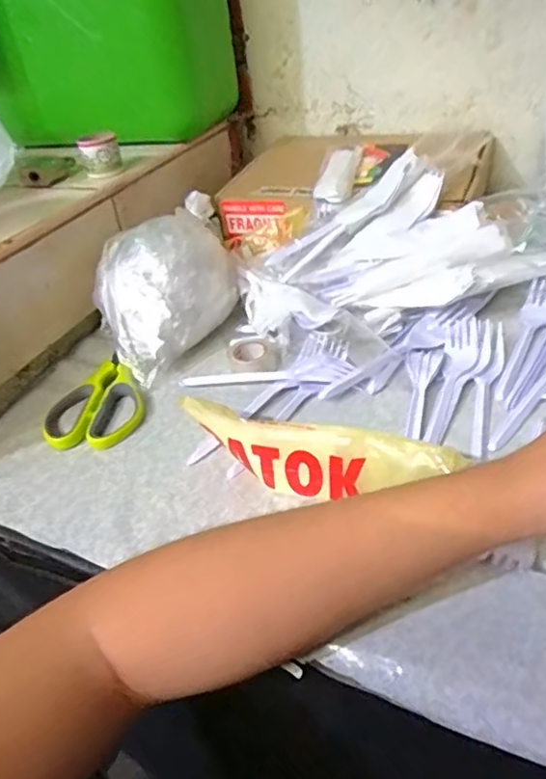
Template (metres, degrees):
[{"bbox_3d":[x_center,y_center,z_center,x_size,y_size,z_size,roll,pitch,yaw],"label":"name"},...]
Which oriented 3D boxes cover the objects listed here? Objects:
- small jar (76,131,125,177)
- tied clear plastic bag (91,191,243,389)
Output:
[{"bbox_3d":[-0.170,-0.235,0.573,0.036,0.033,0.029,-18,38,-13],"label":"small jar"},{"bbox_3d":[-0.098,-0.097,0.512,0.086,0.100,0.134,25,48,36],"label":"tied clear plastic bag"}]

